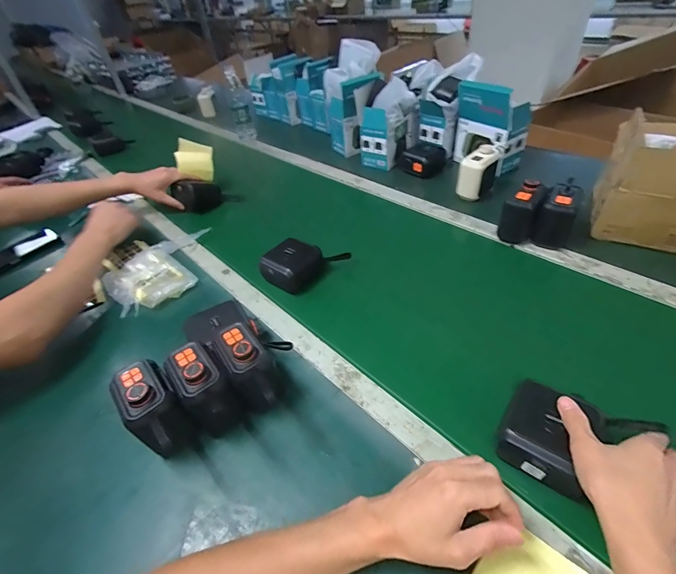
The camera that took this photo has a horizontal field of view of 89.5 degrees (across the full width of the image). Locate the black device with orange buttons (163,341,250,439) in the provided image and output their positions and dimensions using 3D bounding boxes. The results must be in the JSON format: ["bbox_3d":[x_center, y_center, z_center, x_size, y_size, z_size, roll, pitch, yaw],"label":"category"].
[{"bbox_3d":[-0.164,0.129,0.424,0.057,0.098,0.092,-35,49,-27],"label":"black device with orange buttons"}]

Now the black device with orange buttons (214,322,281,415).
[{"bbox_3d":[-0.111,0.107,0.439,0.055,0.096,0.102,-27,47,-20],"label":"black device with orange buttons"}]

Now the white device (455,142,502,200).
[{"bbox_3d":[0.308,-0.244,0.764,0.083,0.103,0.055,-33,49,-25],"label":"white device"}]

